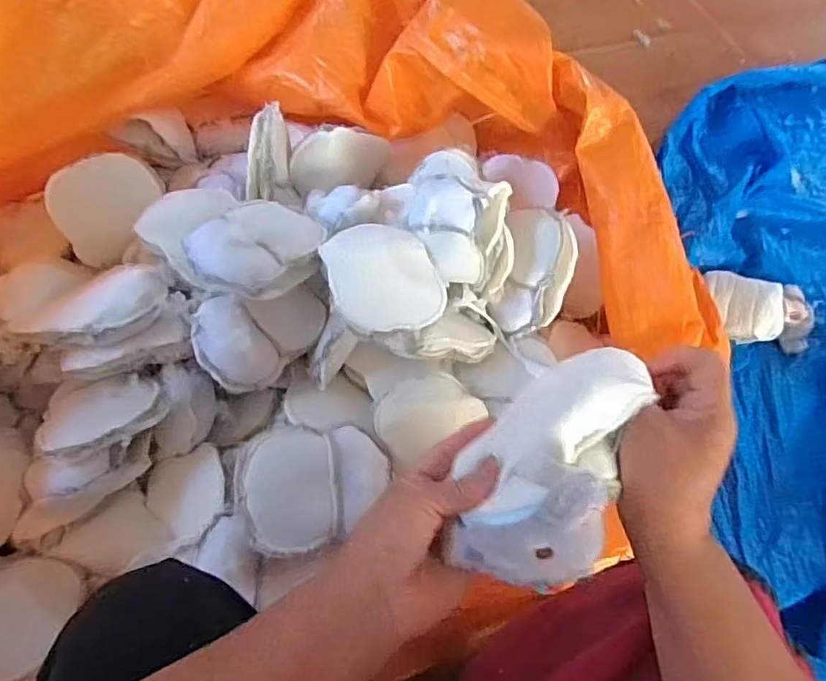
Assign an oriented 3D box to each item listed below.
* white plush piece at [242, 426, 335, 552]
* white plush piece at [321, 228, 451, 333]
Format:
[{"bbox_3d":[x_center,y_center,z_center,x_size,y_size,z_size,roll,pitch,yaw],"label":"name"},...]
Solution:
[{"bbox_3d":[-0.138,0.167,0.635,0.094,0.031,0.136,-5,61,-4],"label":"white plush piece"},{"bbox_3d":[-0.035,-0.082,0.696,0.138,0.041,0.155,-14,62,-9],"label":"white plush piece"}]

